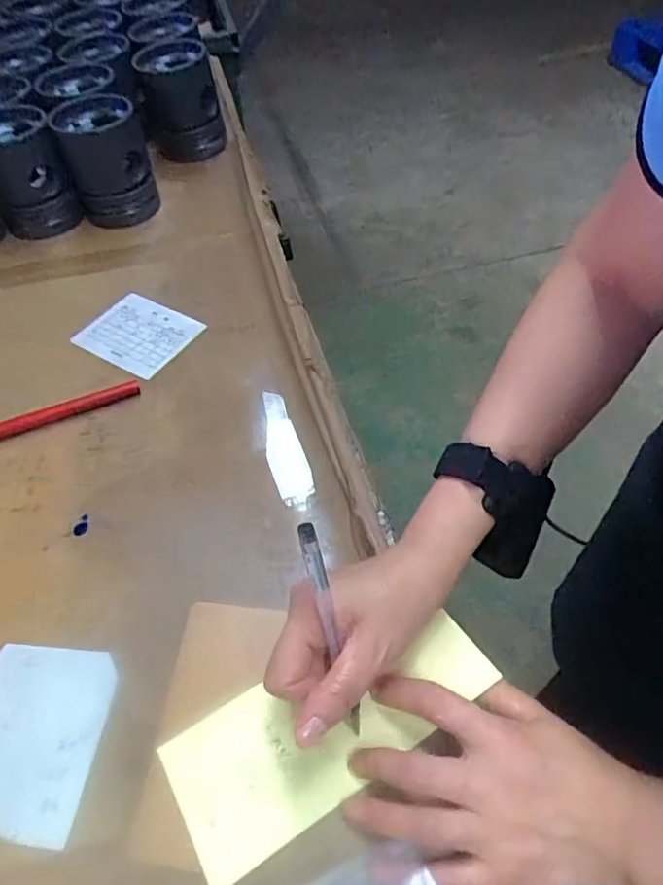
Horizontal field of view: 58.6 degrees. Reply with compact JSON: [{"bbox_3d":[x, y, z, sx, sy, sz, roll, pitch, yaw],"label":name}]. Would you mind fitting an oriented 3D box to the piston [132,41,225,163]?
[{"bbox_3d":[-0.204,-0.464,0.802,0.093,0.109,0.107,-13,53,-7],"label":"piston"}]

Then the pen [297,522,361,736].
[{"bbox_3d":[0.001,0.104,0.315,0.009,0.141,0.009,-16,24,-8],"label":"pen"}]

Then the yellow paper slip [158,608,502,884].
[{"bbox_3d":[0.000,0.161,0.347,0.189,0.010,0.077,-29,56,-14],"label":"yellow paper slip"}]

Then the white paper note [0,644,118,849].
[{"bbox_3d":[-0.179,0.175,0.355,0.080,0.004,0.103,2,52,6],"label":"white paper note"}]

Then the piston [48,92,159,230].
[{"bbox_3d":[-0.269,-0.338,0.709,0.089,0.110,0.105,-18,52,-10],"label":"piston"}]

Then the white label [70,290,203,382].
[{"bbox_3d":[-0.191,-0.108,0.585,0.106,0.006,0.084,27,60,21],"label":"white label"}]

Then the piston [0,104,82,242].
[{"bbox_3d":[-0.363,-0.317,0.700,0.091,0.104,0.103,-26,54,-15],"label":"piston"}]

